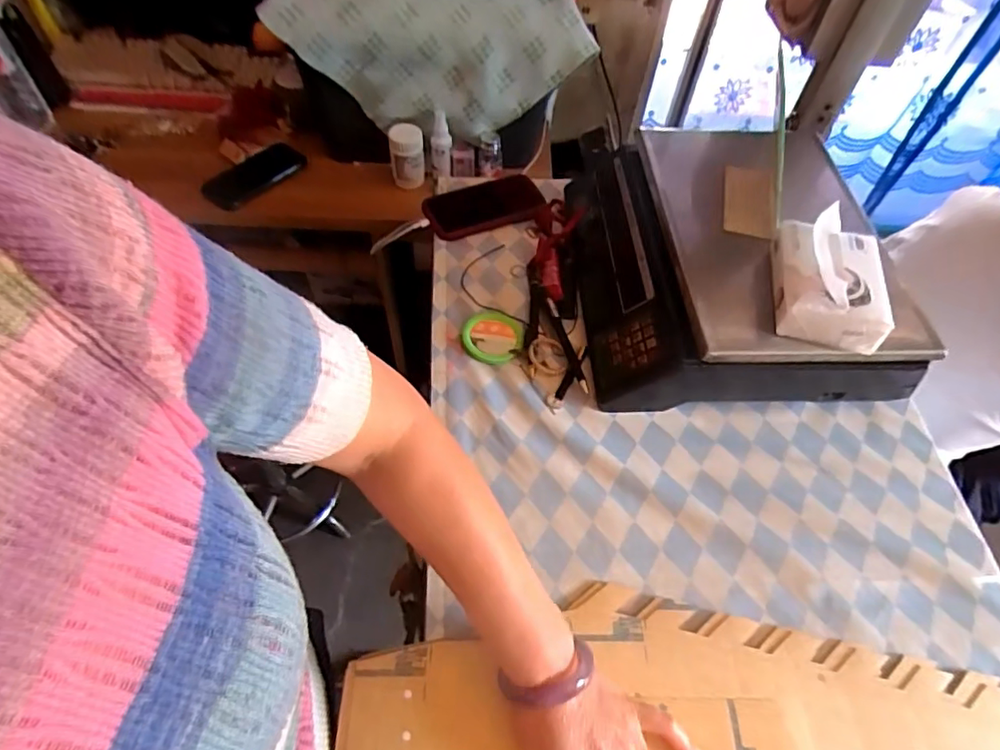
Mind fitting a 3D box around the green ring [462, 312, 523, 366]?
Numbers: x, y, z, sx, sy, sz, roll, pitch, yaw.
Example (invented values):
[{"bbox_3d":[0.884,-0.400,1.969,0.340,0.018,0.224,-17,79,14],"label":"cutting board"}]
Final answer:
[{"bbox_3d":[-0.008,-0.044,0.636,0.067,0.014,0.073,2,56,-2],"label":"green ring"}]

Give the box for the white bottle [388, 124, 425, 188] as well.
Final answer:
[{"bbox_3d":[-0.155,-0.369,0.957,0.056,0.083,0.064,-3,56,-5],"label":"white bottle"}]

